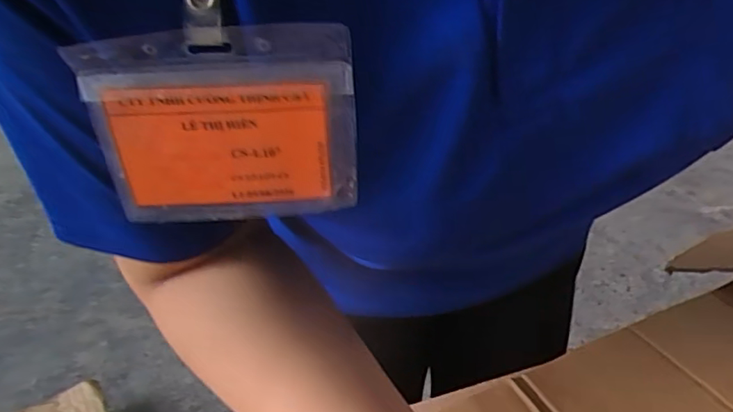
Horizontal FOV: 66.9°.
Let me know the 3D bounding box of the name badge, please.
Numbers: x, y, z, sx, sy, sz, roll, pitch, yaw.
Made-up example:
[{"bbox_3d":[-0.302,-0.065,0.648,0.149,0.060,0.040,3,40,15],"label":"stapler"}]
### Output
[{"bbox_3d":[-0.054,-0.029,0.220,0.098,0.079,0.010,-5,36,-3],"label":"name badge"}]

